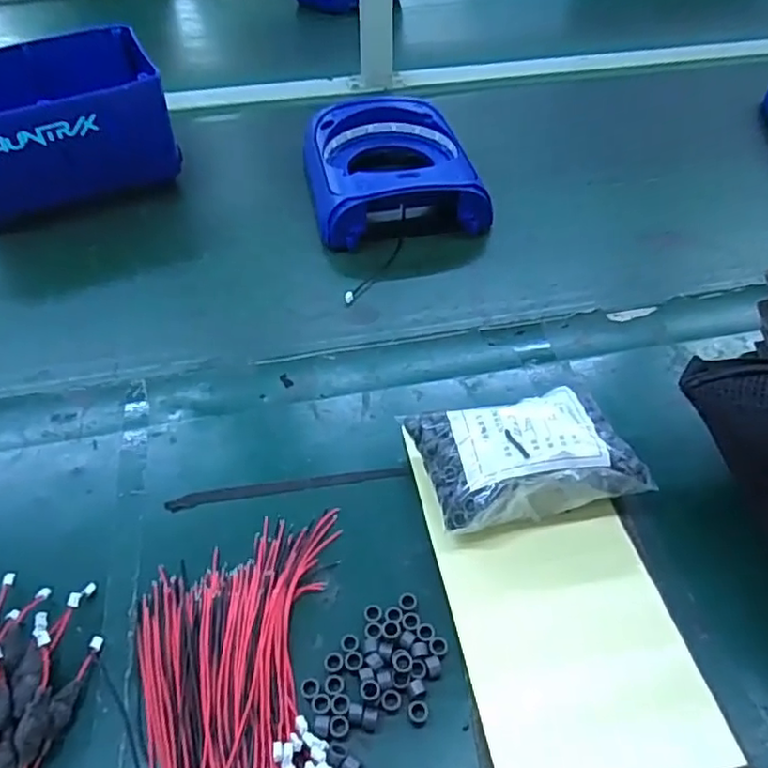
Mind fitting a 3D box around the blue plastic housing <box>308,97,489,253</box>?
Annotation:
[{"bbox_3d":[0.002,-0.236,0.680,0.169,0.062,0.213,-10,48,-7],"label":"blue plastic housing"}]

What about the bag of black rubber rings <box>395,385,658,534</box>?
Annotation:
[{"bbox_3d":[0.090,0.046,0.408,0.126,0.059,0.084,-11,48,-8],"label":"bag of black rubber rings"}]

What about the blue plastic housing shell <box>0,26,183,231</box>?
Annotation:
[{"bbox_3d":[-0.334,-0.254,0.649,0.212,0.136,0.149,-26,54,-22],"label":"blue plastic housing shell"}]

